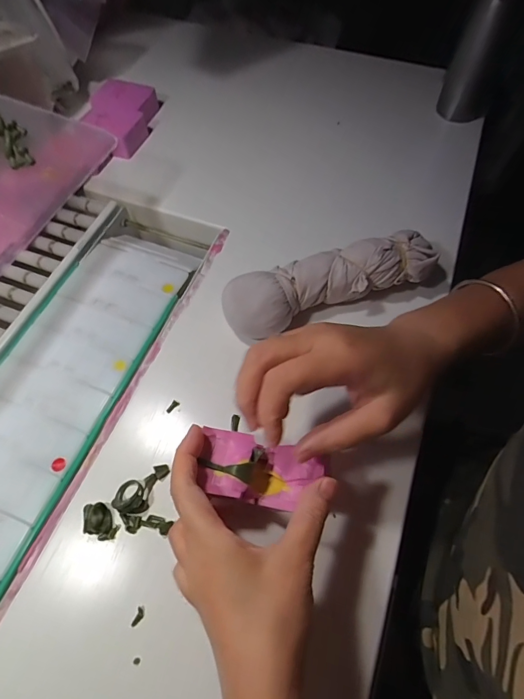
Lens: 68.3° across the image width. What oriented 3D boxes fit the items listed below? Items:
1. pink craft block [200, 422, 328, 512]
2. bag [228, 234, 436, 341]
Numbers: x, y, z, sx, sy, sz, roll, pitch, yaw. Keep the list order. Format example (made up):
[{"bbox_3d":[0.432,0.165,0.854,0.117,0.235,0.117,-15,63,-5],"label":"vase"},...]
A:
[{"bbox_3d":[-0.002,0.089,0.283,0.084,0.036,0.046,11,62,2],"label":"pink craft block"},{"bbox_3d":[0.065,-0.062,0.377,0.206,0.058,0.057,-19,63,-10],"label":"bag"}]

